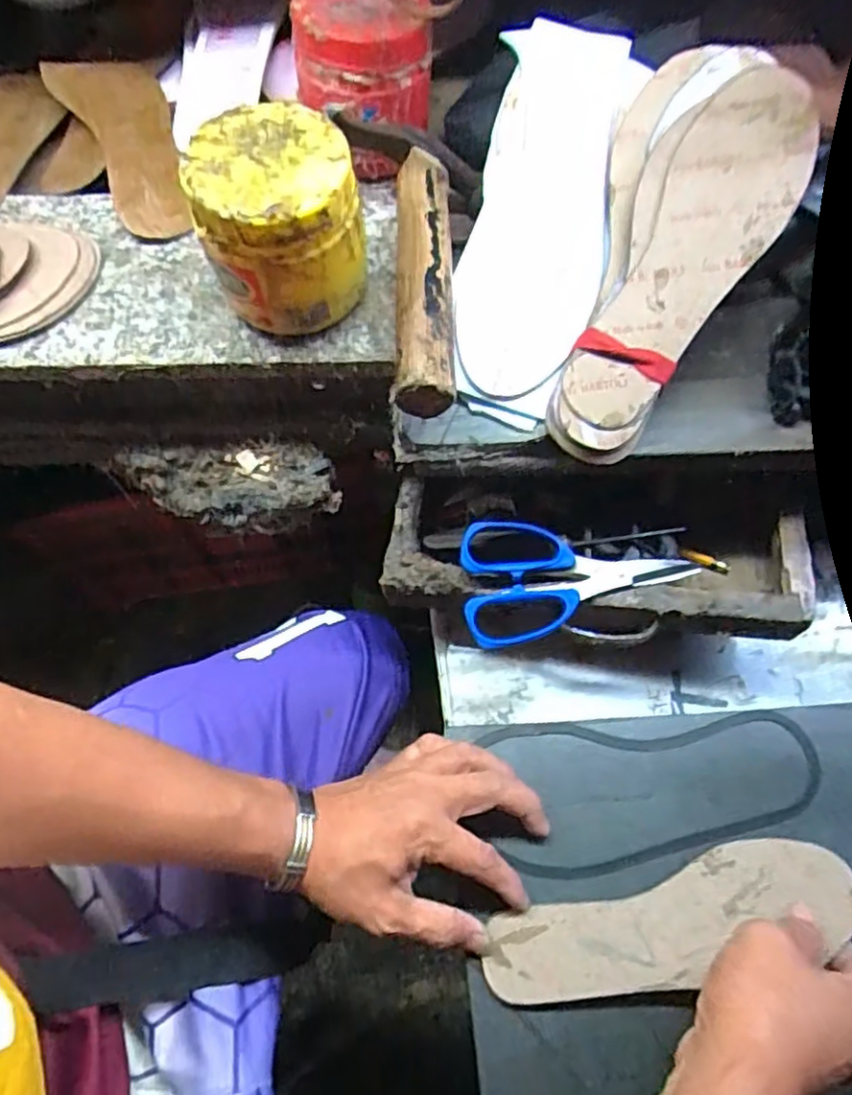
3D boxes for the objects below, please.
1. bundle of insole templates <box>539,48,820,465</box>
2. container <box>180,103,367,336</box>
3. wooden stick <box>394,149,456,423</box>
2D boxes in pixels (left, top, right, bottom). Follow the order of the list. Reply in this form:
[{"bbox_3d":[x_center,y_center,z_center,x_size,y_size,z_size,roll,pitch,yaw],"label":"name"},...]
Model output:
[{"bbox_3d":[0.148,-0.179,0.409,0.108,0.021,0.264,23,87,10],"label":"bundle of insole templates"},{"bbox_3d":[-0.087,-0.189,0.410,0.096,0.101,0.089,-19,68,-8],"label":"container"},{"bbox_3d":[-0.002,-0.171,0.429,0.033,0.042,0.196,-1,66,0],"label":"wooden stick"}]

